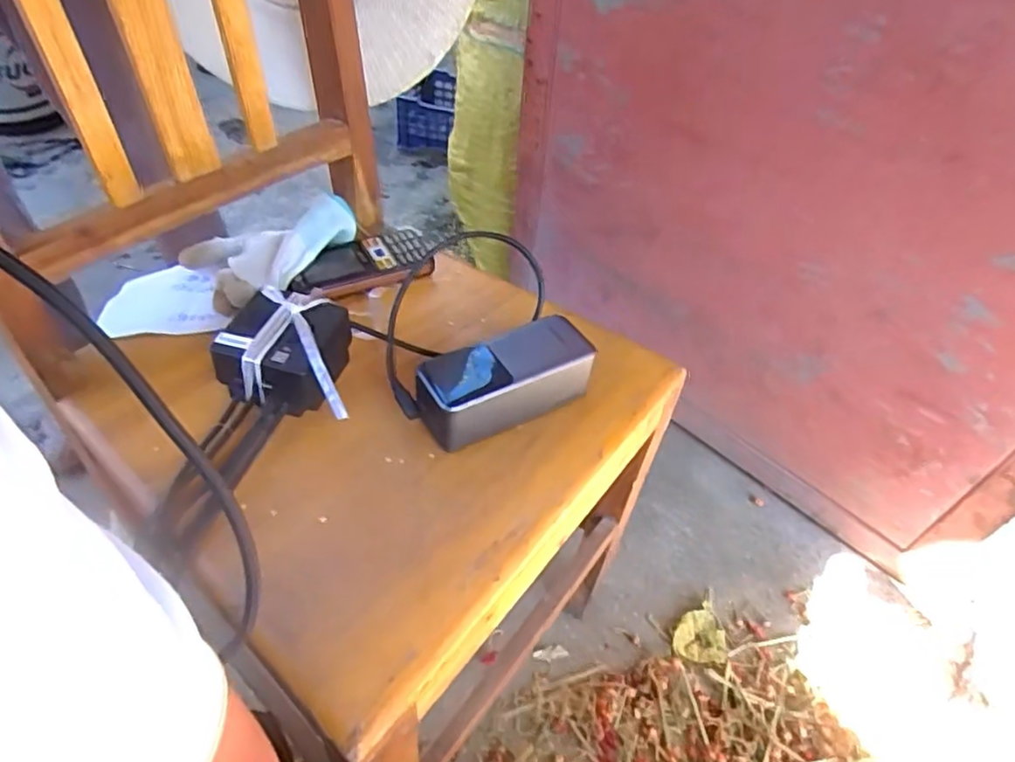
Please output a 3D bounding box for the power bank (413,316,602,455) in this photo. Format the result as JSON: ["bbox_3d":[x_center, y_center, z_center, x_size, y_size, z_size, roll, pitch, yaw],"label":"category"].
[{"bbox_3d":[-0.003,0.003,0.480,0.126,0.054,0.055,-22,53,-22],"label":"power bank"}]

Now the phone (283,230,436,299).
[{"bbox_3d":[-0.130,-0.106,0.584,0.133,0.017,0.068,-24,54,-23],"label":"phone"}]

